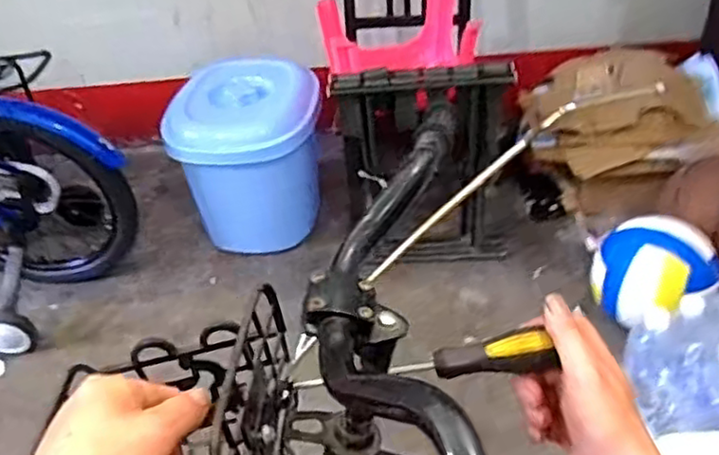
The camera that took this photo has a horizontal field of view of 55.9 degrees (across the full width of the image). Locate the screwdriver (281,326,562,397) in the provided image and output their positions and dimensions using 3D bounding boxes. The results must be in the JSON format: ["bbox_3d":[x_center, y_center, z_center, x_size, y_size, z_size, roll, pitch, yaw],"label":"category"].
[{"bbox_3d":[0.041,0.105,0.495,0.191,0.026,0.029,-11,39,4],"label":"screwdriver"}]

